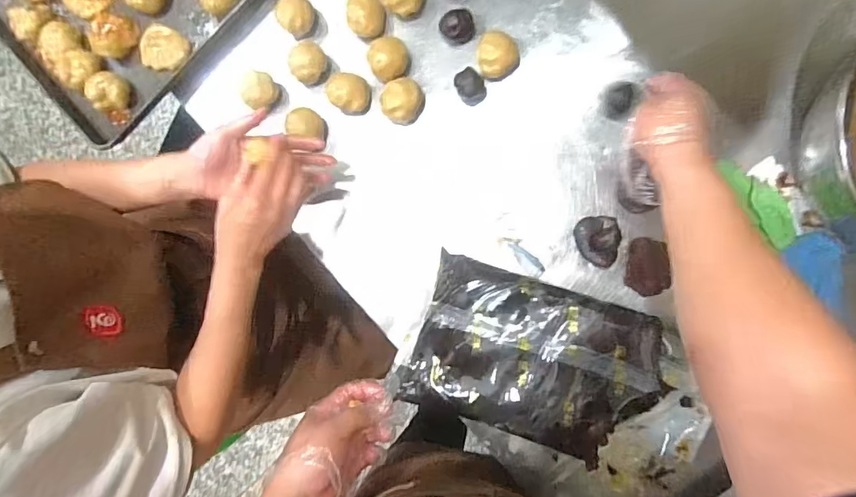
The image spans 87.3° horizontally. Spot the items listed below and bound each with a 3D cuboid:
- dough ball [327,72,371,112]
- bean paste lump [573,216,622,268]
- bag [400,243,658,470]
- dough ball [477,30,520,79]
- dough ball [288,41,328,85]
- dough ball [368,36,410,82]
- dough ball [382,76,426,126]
[{"bbox_3d":[-0.110,-0.223,0.642,0.052,0.047,0.056,0,88,8],"label":"dough ball"},{"bbox_3d":[0.227,-0.008,0.601,0.059,0.031,0.069,0,88,8],"label":"bean paste lump"},{"bbox_3d":[0.126,0.138,0.553,0.287,0.043,0.193,17,90,9],"label":"bag"},{"bbox_3d":[0.096,-0.260,0.611,0.055,0.045,0.051,0,88,8],"label":"dough ball"},{"bbox_3d":[-0.172,-0.267,0.652,0.055,0.043,0.051,-42,83,5],"label":"dough ball"},{"bbox_3d":[-0.052,-0.264,0.635,0.054,0.046,0.052,0,88,8],"label":"dough ball"},{"bbox_3d":[-0.035,-0.209,0.634,0.054,0.056,0.062,44,94,8],"label":"dough ball"}]

